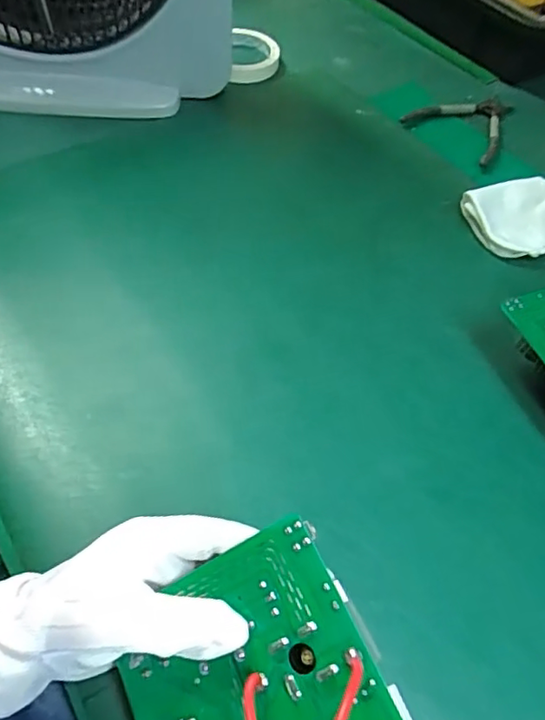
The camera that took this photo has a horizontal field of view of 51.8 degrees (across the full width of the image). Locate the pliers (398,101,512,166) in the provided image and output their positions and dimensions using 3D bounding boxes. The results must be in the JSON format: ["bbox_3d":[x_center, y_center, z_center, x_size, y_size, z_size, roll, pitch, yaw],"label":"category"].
[{"bbox_3d":[0.204,-0.268,0.629,0.105,0.008,0.133,23,56,11],"label":"pliers"}]

